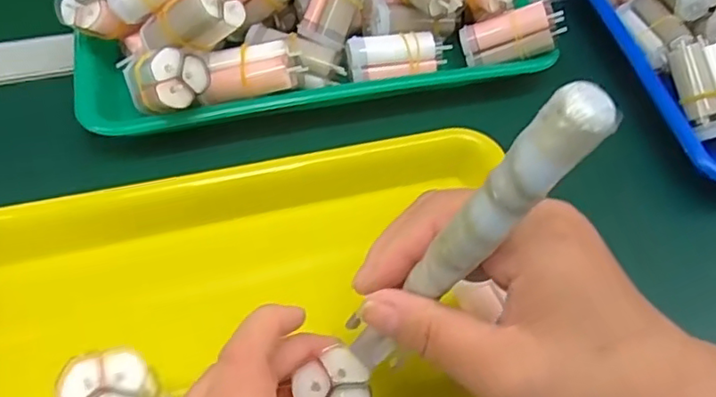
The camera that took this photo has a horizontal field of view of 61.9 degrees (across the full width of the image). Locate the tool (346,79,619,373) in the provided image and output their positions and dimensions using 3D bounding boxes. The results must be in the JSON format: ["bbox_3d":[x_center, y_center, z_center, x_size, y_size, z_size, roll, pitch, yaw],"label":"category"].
[{"bbox_3d":[0.032,0.020,0.204,0.015,0.151,0.015,2,53,-26],"label":"tool"}]

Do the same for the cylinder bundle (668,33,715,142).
[{"bbox_3d":[0.234,-0.078,0.404,0.035,0.026,0.073,-13,78,-13],"label":"cylinder bundle"}]

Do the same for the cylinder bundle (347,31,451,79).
[{"bbox_3d":[0.029,-0.099,0.421,0.072,0.027,0.023,-7,56,-9],"label":"cylinder bundle"}]

